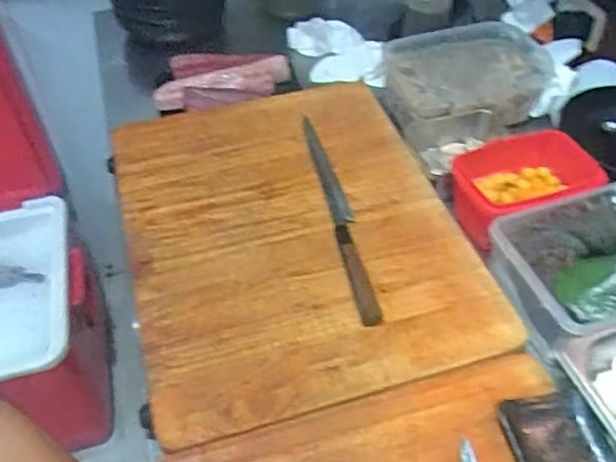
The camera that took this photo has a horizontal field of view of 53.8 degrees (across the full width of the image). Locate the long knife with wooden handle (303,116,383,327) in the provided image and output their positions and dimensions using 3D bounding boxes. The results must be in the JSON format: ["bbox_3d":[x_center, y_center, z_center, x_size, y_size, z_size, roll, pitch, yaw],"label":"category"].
[{"bbox_3d":[0.037,-0.027,0.726,0.025,0.011,0.321,-10,49,-6],"label":"long knife with wooden handle"}]

